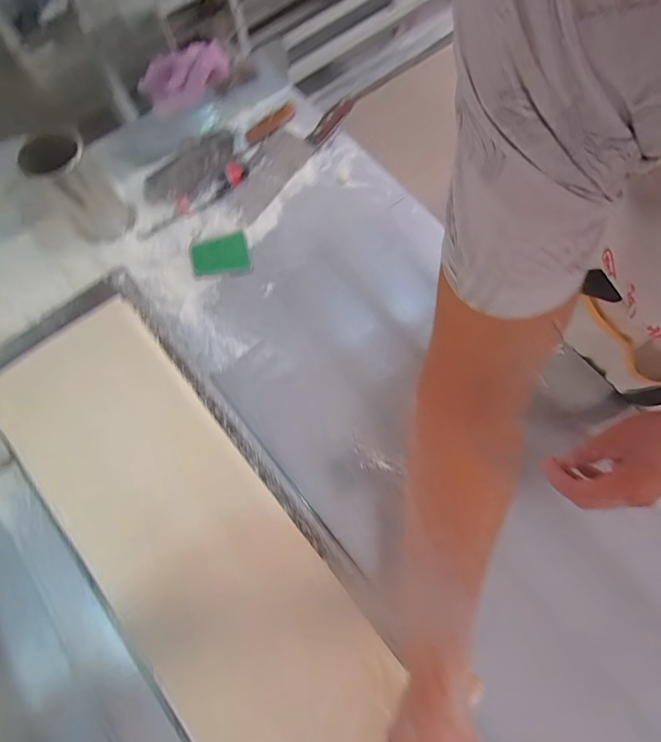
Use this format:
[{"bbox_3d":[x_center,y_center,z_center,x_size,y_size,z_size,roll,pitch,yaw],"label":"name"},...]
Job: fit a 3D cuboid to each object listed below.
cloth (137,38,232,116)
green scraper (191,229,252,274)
[{"bbox_3d":[-0.238,-0.489,0.655,0.150,0.083,0.043,-33,73,-7],"label":"cloth"},{"bbox_3d":[-0.185,-0.200,0.654,0.090,0.010,0.071,-11,72,-4],"label":"green scraper"}]

